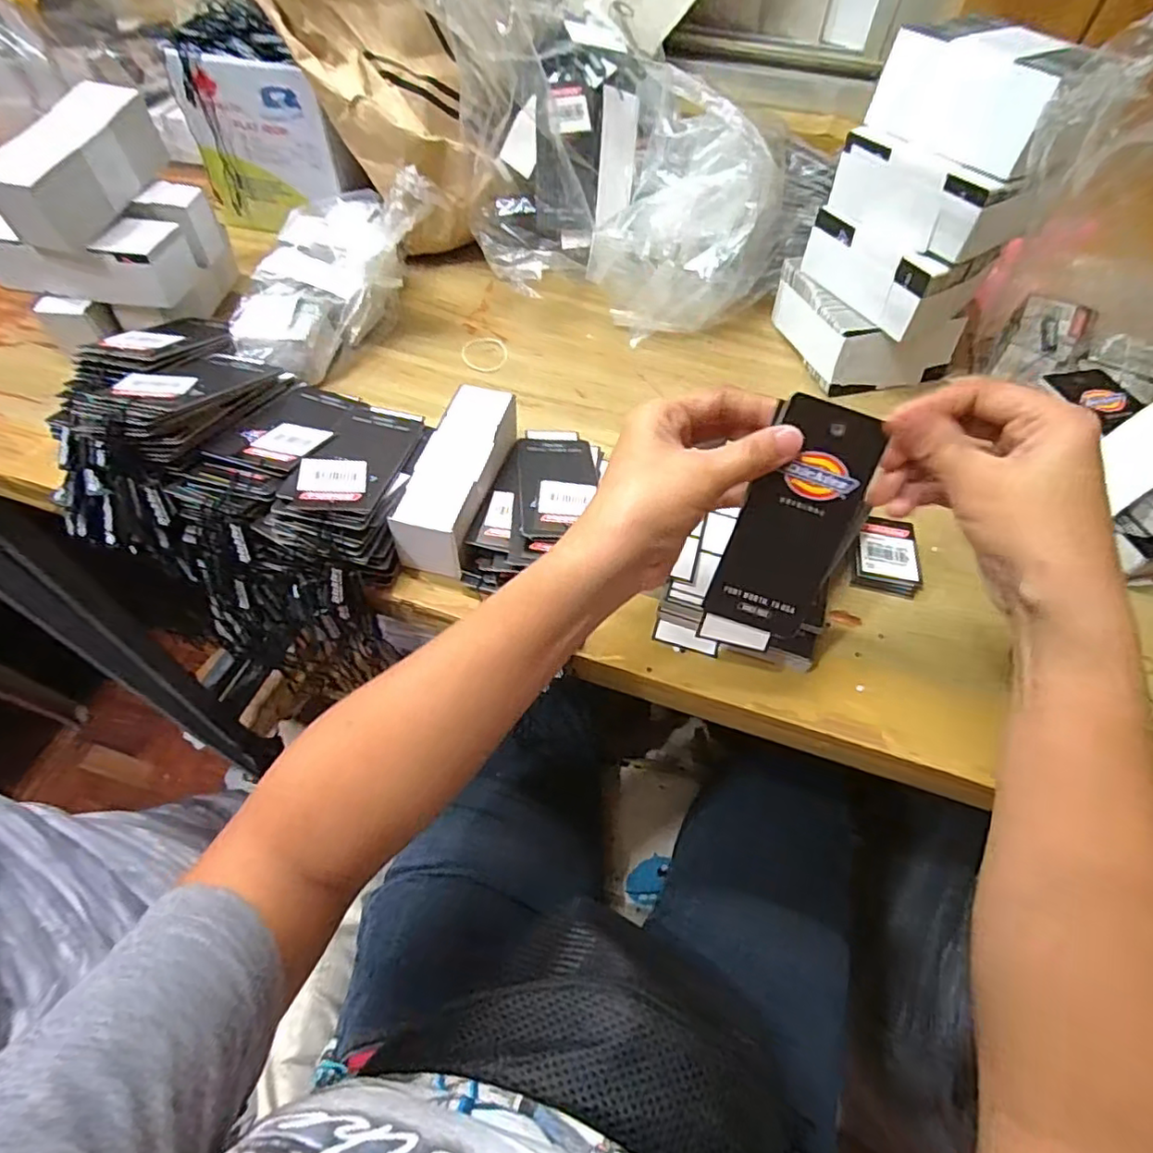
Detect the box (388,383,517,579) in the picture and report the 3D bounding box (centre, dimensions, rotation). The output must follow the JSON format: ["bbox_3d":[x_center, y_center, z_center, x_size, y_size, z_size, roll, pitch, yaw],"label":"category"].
[{"bbox_3d":[-0.072,-0.065,0.376,0.040,0.035,0.129,11,56,5],"label":"box"}]

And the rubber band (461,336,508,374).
[{"bbox_3d":[-0.074,-0.181,0.495,0.036,0.004,0.050,2,55,-1],"label":"rubber band"}]

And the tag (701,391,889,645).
[{"bbox_3d":[0.100,-0.018,0.287,0.051,0.120,0.008,18,21,-2],"label":"tag"}]

